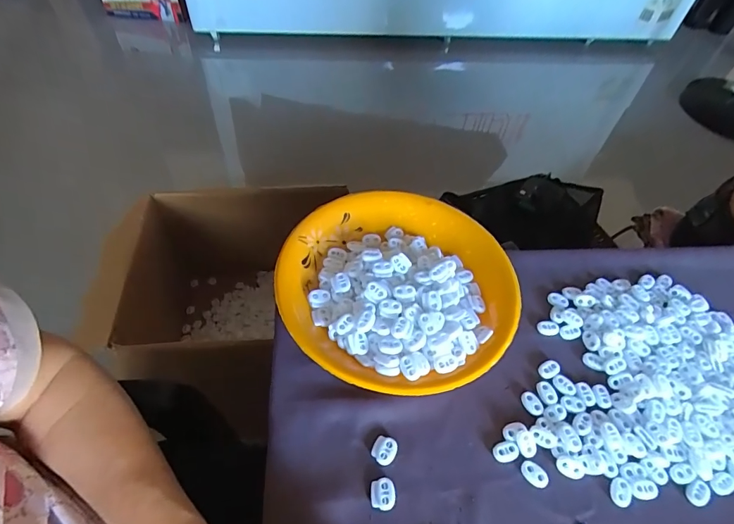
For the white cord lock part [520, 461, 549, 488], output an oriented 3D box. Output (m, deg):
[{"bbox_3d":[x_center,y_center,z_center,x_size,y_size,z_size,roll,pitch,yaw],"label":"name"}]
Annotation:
[{"bbox_3d":[0.141,0.178,0.344,0.023,0.004,0.015,28,55,16],"label":"white cord lock part"}]

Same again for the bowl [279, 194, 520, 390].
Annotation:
[{"bbox_3d":[0.032,0.024,0.429,0.232,0.040,0.235,3,52,-4],"label":"bowl"}]

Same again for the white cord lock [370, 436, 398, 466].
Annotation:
[{"bbox_3d":[0.015,0.160,0.349,0.021,0.004,0.022,27,54,15],"label":"white cord lock"}]

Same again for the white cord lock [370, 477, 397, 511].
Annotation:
[{"bbox_3d":[0.013,0.186,0.328,0.020,0.004,0.022,-4,53,-9],"label":"white cord lock"}]

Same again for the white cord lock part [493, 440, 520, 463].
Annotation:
[{"bbox_3d":[0.120,0.164,0.353,0.023,0.004,0.016,-6,53,-11],"label":"white cord lock part"}]

